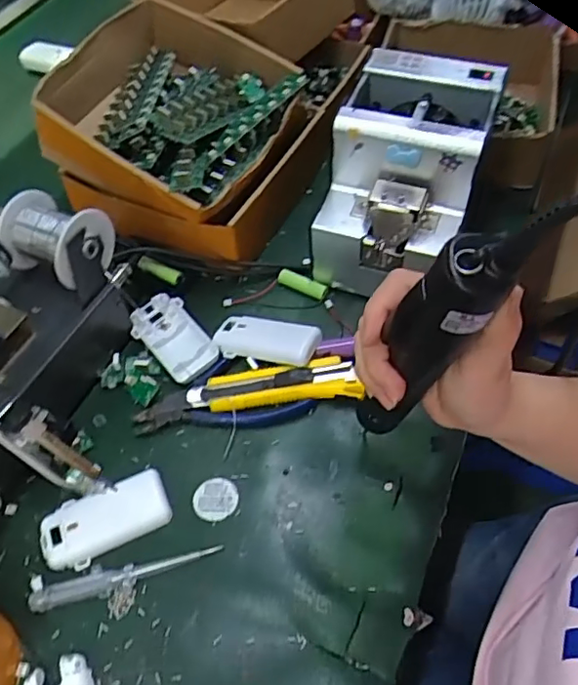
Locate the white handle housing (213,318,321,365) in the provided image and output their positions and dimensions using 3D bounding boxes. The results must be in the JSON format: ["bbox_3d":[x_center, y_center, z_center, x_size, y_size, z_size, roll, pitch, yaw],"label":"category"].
[{"bbox_3d":[-0.020,0.000,0.517,0.090,0.020,0.041,10,56,11],"label":"white handle housing"}]

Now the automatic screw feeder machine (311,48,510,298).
[{"bbox_3d":[0.106,-0.147,0.540,0.119,0.145,0.175,16,57,14],"label":"automatic screw feeder machine"}]

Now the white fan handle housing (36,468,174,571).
[{"bbox_3d":[-0.137,0.133,0.439,0.094,0.015,0.044,-22,56,-11],"label":"white fan handle housing"}]

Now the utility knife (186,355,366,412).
[{"bbox_3d":[-0.012,0.035,0.497,0.140,0.017,0.038,-4,55,1],"label":"utility knife"}]

